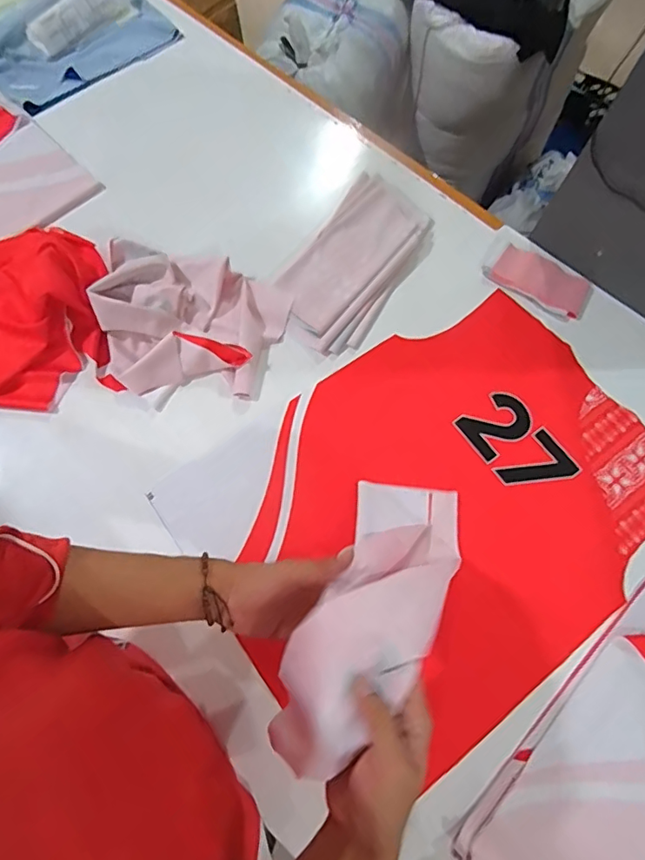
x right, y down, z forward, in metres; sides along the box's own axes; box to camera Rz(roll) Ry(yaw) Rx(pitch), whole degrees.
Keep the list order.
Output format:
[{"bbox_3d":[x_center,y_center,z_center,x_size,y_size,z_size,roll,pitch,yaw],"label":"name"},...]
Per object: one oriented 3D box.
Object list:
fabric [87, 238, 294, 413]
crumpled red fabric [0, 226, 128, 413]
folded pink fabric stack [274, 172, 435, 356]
[{"bbox_3d":[-0.179,-0.141,0.669,0.239,0.062,0.206,18,70,4],"label":"fabric"},{"bbox_3d":[-0.375,-0.144,0.647,0.214,0.076,0.234,-25,73,-11],"label":"crumpled red fabric"},{"bbox_3d":[0.050,-0.243,0.727,0.145,0.029,0.292,30,73,9],"label":"folded pink fabric stack"}]

